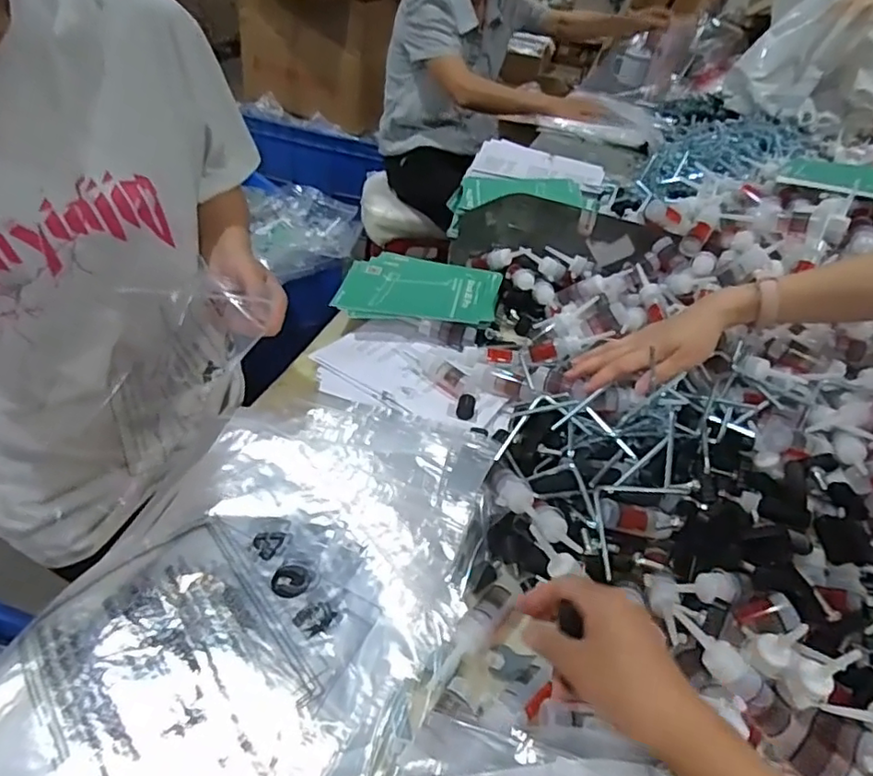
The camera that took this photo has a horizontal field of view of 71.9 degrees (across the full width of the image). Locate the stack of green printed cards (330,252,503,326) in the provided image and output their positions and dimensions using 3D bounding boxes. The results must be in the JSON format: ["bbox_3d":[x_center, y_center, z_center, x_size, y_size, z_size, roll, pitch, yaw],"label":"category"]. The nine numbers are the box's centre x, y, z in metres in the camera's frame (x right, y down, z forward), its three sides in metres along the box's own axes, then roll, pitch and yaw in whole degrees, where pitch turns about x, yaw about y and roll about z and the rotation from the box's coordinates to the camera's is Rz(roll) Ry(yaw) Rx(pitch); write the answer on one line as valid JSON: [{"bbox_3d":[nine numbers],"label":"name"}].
[{"bbox_3d":[-0.020,-0.135,0.798,0.201,0.016,0.154,10,41,0],"label":"stack of green printed cards"}]

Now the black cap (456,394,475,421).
[{"bbox_3d":[0.032,0.022,0.655,0.020,0.014,0.032,10,41,0],"label":"black cap"}]

